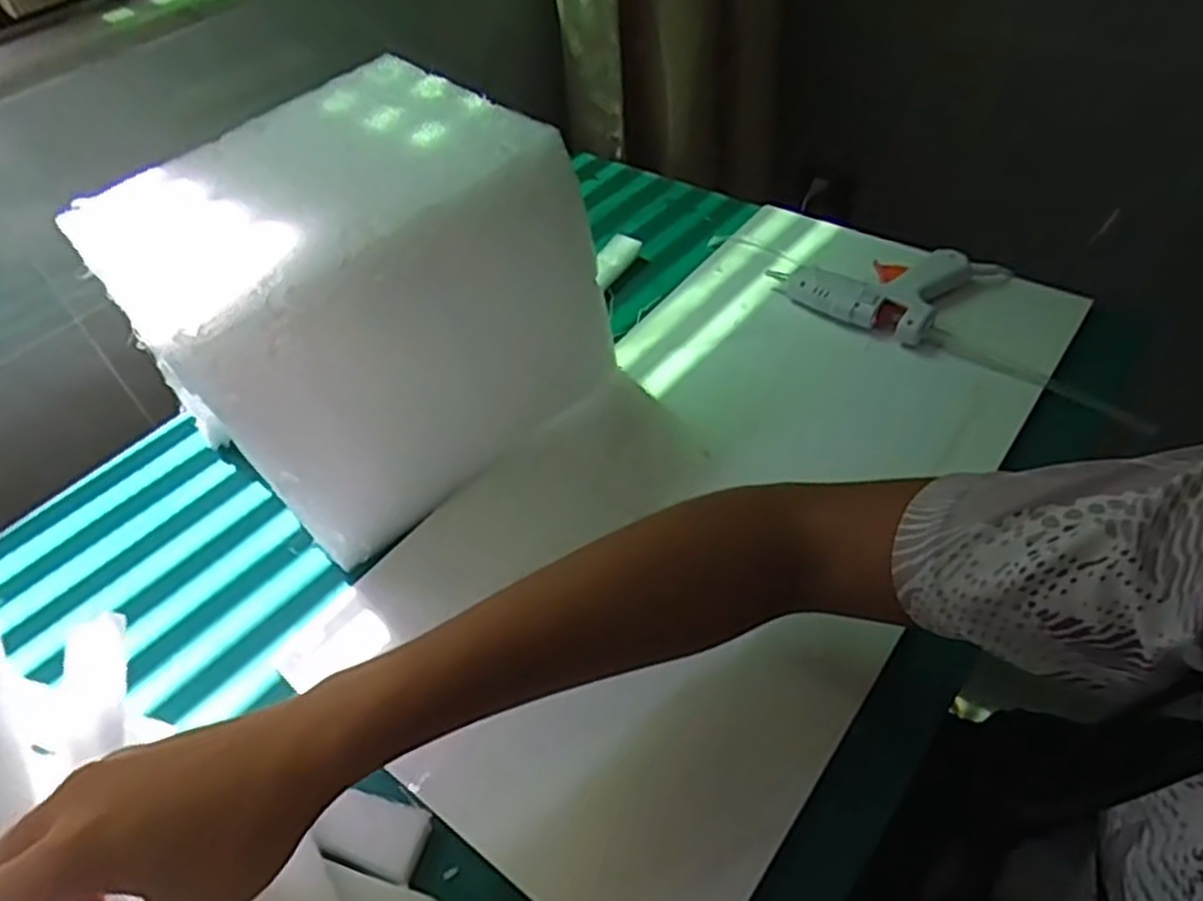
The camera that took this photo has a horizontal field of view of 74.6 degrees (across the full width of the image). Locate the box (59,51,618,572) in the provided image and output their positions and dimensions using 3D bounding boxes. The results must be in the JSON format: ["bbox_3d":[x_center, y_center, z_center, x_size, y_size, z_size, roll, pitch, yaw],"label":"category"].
[{"bbox_3d":[-0.157,-0.095,0.531,0.245,0.208,0.197,-34,53,-23],"label":"box"}]

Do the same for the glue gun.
[{"bbox_3d":[0.231,-0.144,0.646,0.131,0.026,0.129,-34,53,-22],"label":"glue gun"}]

